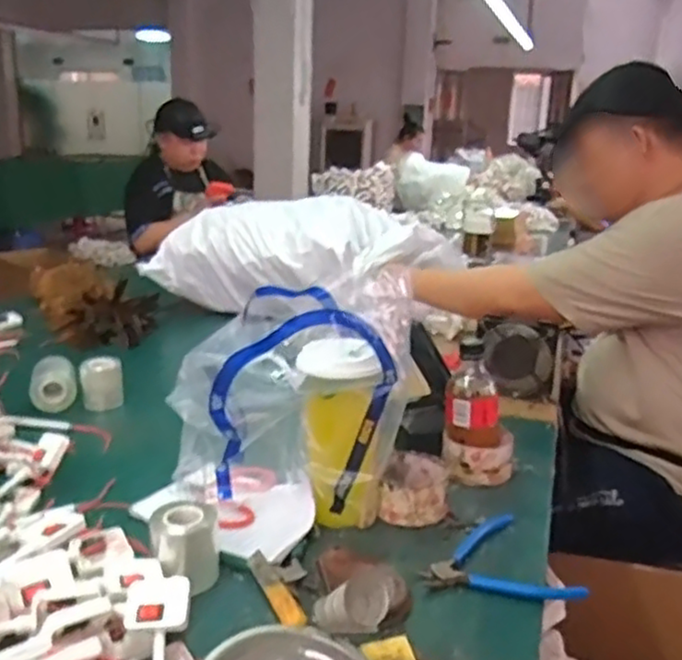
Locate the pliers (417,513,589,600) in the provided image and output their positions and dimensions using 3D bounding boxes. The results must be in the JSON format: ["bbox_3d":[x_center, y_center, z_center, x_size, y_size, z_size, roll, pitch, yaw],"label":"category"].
[{"bbox_3d":[0.143,0.221,0.655,0.141,0.014,0.119,-7,19,-28],"label":"pliers"}]

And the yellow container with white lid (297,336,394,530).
[{"bbox_3d":[0.005,0.103,0.725,0.100,0.183,0.106,5,17,8],"label":"yellow container with white lid"}]

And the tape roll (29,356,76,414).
[{"bbox_3d":[-0.426,0.082,1.024,0.061,0.066,0.061,-4,20,-21],"label":"tape roll"}]

